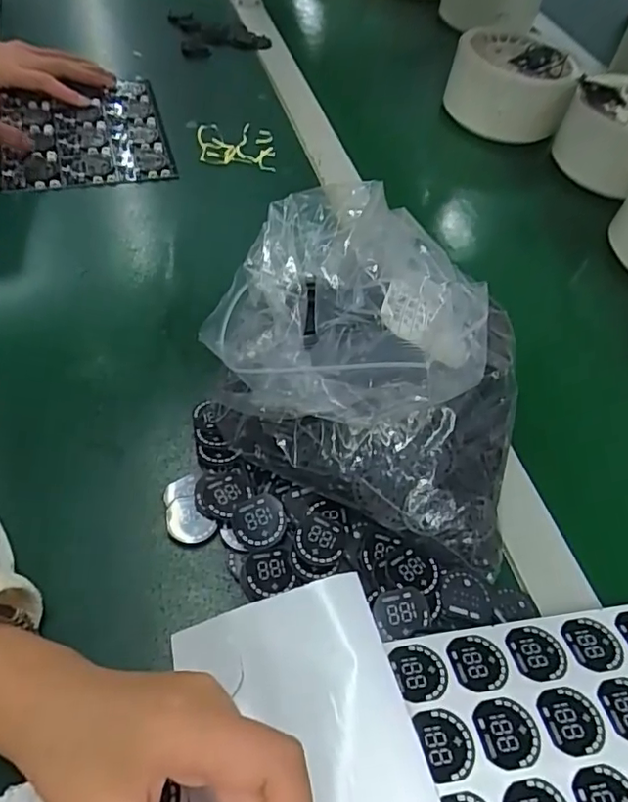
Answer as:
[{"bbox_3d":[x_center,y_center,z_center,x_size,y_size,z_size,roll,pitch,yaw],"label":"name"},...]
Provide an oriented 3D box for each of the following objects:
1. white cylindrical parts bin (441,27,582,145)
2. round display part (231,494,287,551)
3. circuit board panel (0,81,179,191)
[{"bbox_3d":[0.226,-0.371,0.647,0.136,0.081,0.108,20,57,7],"label":"white cylindrical parts bin"},{"bbox_3d":[-0.032,0.073,0.332,0.031,0.009,0.029,3,57,-4],"label":"round display part"},{"bbox_3d":[-0.227,-0.263,0.555,0.152,0.020,0.154,-11,59,-13],"label":"circuit board panel"}]

